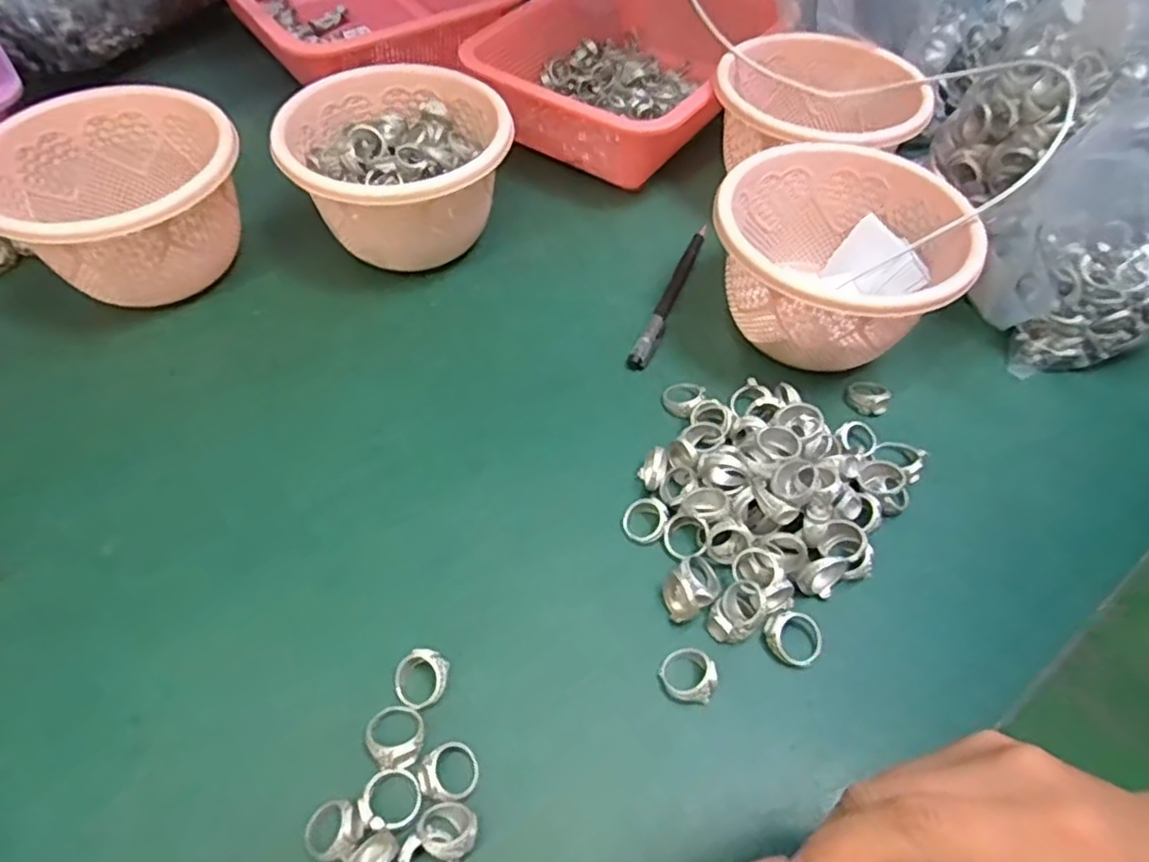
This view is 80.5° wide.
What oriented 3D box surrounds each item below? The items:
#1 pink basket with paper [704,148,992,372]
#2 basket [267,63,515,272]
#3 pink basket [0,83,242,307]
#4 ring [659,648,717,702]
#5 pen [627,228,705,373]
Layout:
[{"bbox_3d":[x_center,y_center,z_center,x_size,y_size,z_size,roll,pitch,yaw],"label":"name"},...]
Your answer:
[{"bbox_3d":[0.157,-0.099,0.423,0.142,0.089,0.139,8,55,5],"label":"pink basket with paper"},{"bbox_3d":[-0.118,-0.179,0.477,0.146,0.088,0.133,-11,56,-8],"label":"basket"},{"bbox_3d":[-0.286,-0.147,0.446,0.139,0.092,0.132,-30,60,-20],"label":"pink basket"},{"bbox_3d":[0.053,0.112,0.315,0.025,0.012,0.023,0,55,0],"label":"ring"},{"bbox_3d":[0.069,-0.098,0.473,0.012,0.009,0.153,20,57,13],"label":"pen"}]

